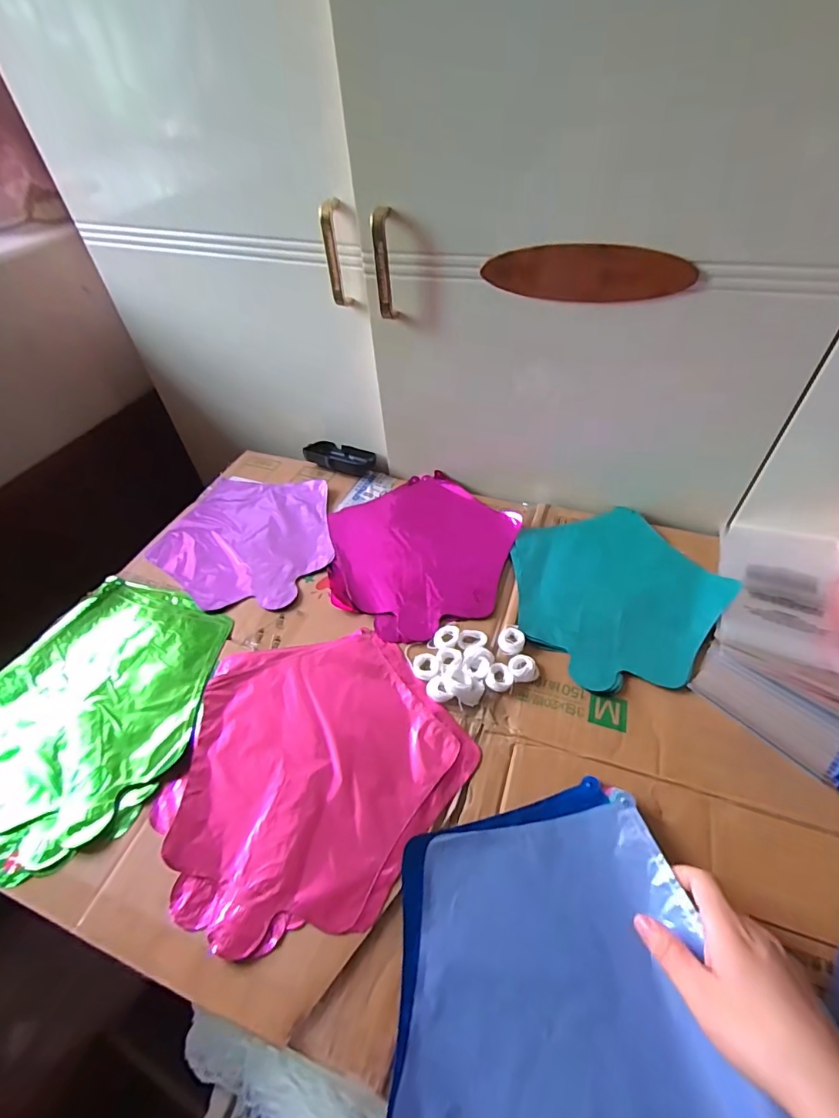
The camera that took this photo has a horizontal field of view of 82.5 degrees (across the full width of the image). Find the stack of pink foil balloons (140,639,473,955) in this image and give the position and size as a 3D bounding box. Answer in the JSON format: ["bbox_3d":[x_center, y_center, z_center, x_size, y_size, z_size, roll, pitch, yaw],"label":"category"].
[{"bbox_3d":[-0.099,0.174,0.422,0.241,0.011,0.245,-29,51,-22],"label":"stack of pink foil balloons"}]

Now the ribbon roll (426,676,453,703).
[{"bbox_3d":[0.019,0.124,0.454,0.022,0.013,0.025,-14,47,-10],"label":"ribbon roll"}]

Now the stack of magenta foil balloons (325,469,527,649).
[{"bbox_3d":[0.001,-0.014,0.589,0.233,0.016,0.235,-30,52,-22],"label":"stack of magenta foil balloons"}]

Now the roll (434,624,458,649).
[{"bbox_3d":[0.028,0.080,0.493,0.024,0.004,0.032,8,48,11],"label":"roll"}]

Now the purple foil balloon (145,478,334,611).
[{"bbox_3d":[-0.220,-0.028,0.623,0.225,0.016,0.225,6,47,9],"label":"purple foil balloon"}]

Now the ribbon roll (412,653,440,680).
[{"bbox_3d":[0.007,0.105,0.471,0.028,0.009,0.027,-2,47,2],"label":"ribbon roll"}]

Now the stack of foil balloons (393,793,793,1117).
[{"bbox_3d":[0.089,0.294,0.302,0.199,0.030,0.228,-9,47,-4],"label":"stack of foil balloons"}]

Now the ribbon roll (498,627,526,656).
[{"bbox_3d":[0.093,0.083,0.485,0.027,0.007,0.032,11,48,14],"label":"ribbon roll"}]

